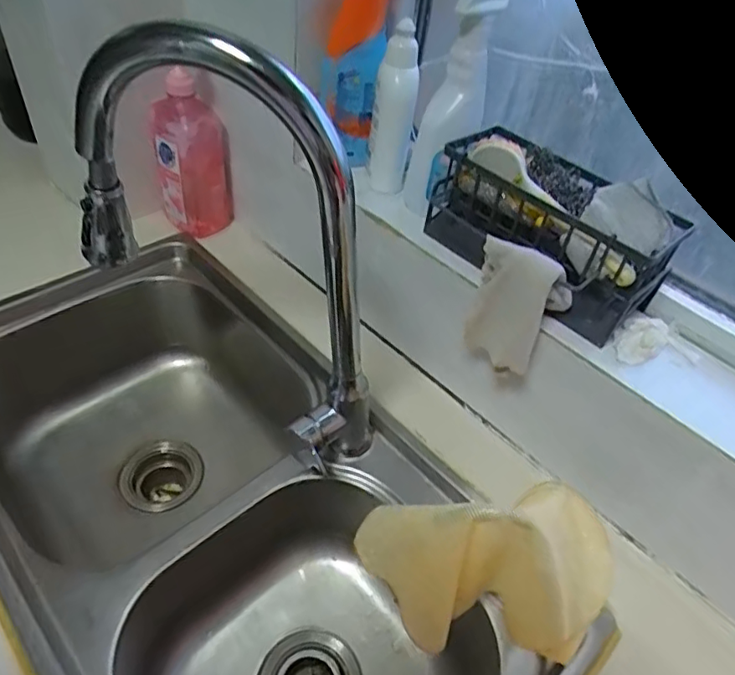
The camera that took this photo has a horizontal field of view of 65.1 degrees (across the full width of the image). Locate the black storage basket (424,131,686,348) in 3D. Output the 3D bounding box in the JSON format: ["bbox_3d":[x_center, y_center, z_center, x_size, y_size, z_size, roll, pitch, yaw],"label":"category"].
[{"bbox_3d":[0.172,-0.108,0.581,0.116,0.126,0.232,-28,55,-31],"label":"black storage basket"}]

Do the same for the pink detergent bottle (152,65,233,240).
[{"bbox_3d":[-0.249,-0.257,0.824,0.100,0.216,0.071,-15,49,-21],"label":"pink detergent bottle"}]

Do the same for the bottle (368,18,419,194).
[{"bbox_3d":[0.031,-0.258,0.662,0.044,0.172,0.049,9,45,1],"label":"bottle"}]

